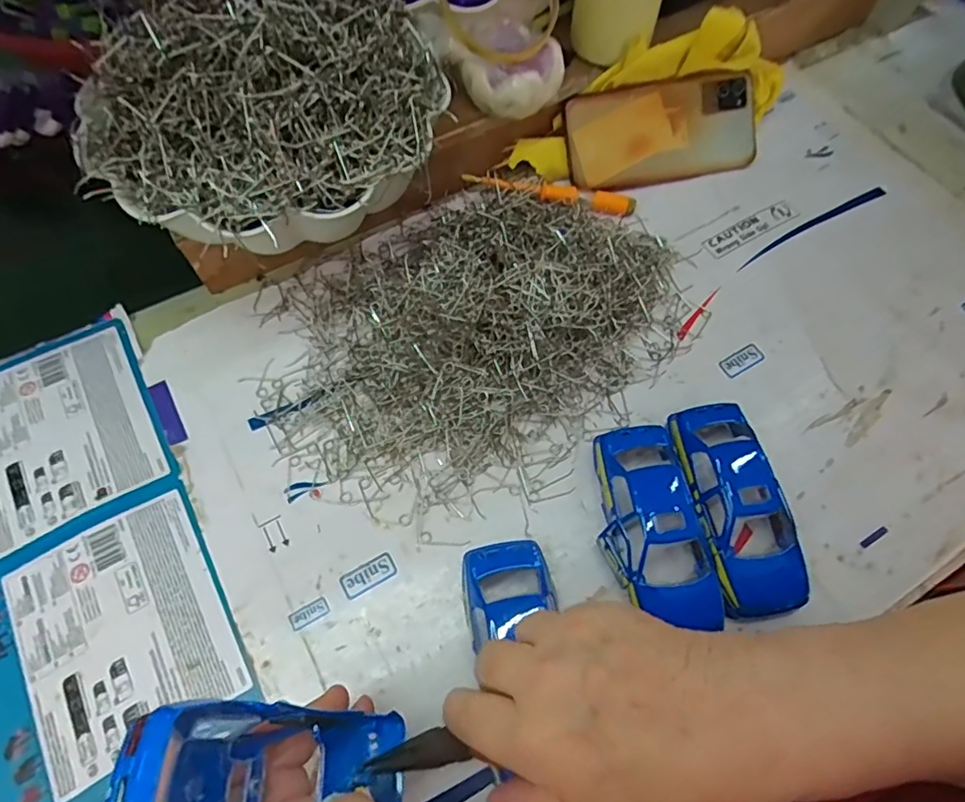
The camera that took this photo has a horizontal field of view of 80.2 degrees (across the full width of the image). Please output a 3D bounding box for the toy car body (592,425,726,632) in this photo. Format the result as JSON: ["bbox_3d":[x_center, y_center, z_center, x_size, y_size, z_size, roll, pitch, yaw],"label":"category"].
[{"bbox_3d":[0.100,0.075,0.343,0.059,0.039,0.119,-11,64,-6],"label":"toy car body"}]

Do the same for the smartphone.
[{"bbox_3d":[0.152,-0.225,0.480,0.165,0.013,0.075,-9,98,-5],"label":"smartphone"}]

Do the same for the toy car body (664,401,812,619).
[{"bbox_3d":[0.155,0.063,0.349,0.054,0.037,0.126,-8,64,-5],"label":"toy car body"}]

